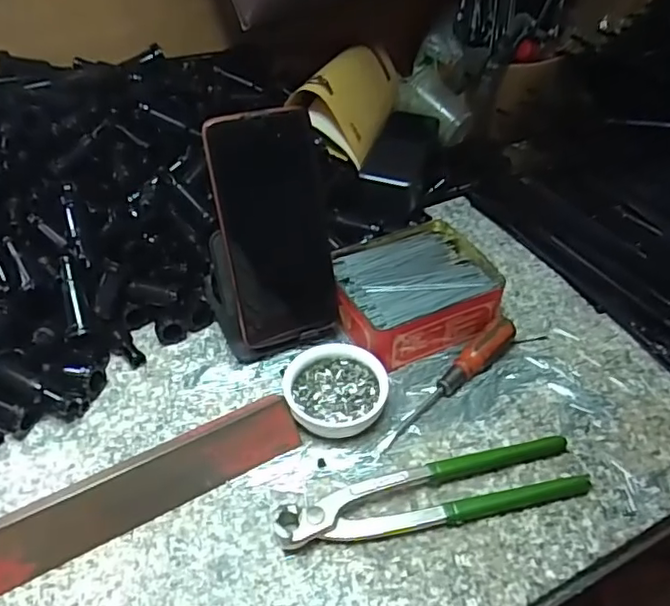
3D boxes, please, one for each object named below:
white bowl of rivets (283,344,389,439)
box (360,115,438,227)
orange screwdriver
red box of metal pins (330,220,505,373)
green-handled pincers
[{"bbox_3d":[0.001,0.063,0.434,0.070,0.025,0.064,-1,44,1],"label":"white bowl of rivets"},{"bbox_3d":[0.062,-0.130,0.589,0.062,0.053,0.131,10,45,12],"label":"box"},{"bbox_3d":[0.083,0.055,0.442,0.143,0.025,0.017,-32,52,-28],"label":"orange screwdriver"},{"bbox_3d":[0.063,-0.010,0.495,0.126,0.042,0.114,-15,46,-14],"label":"red box of metal pins"},{"bbox_3d":[0.062,0.119,0.382,0.198,0.019,0.041,-10,45,-9],"label":"green-handled pincers"}]

